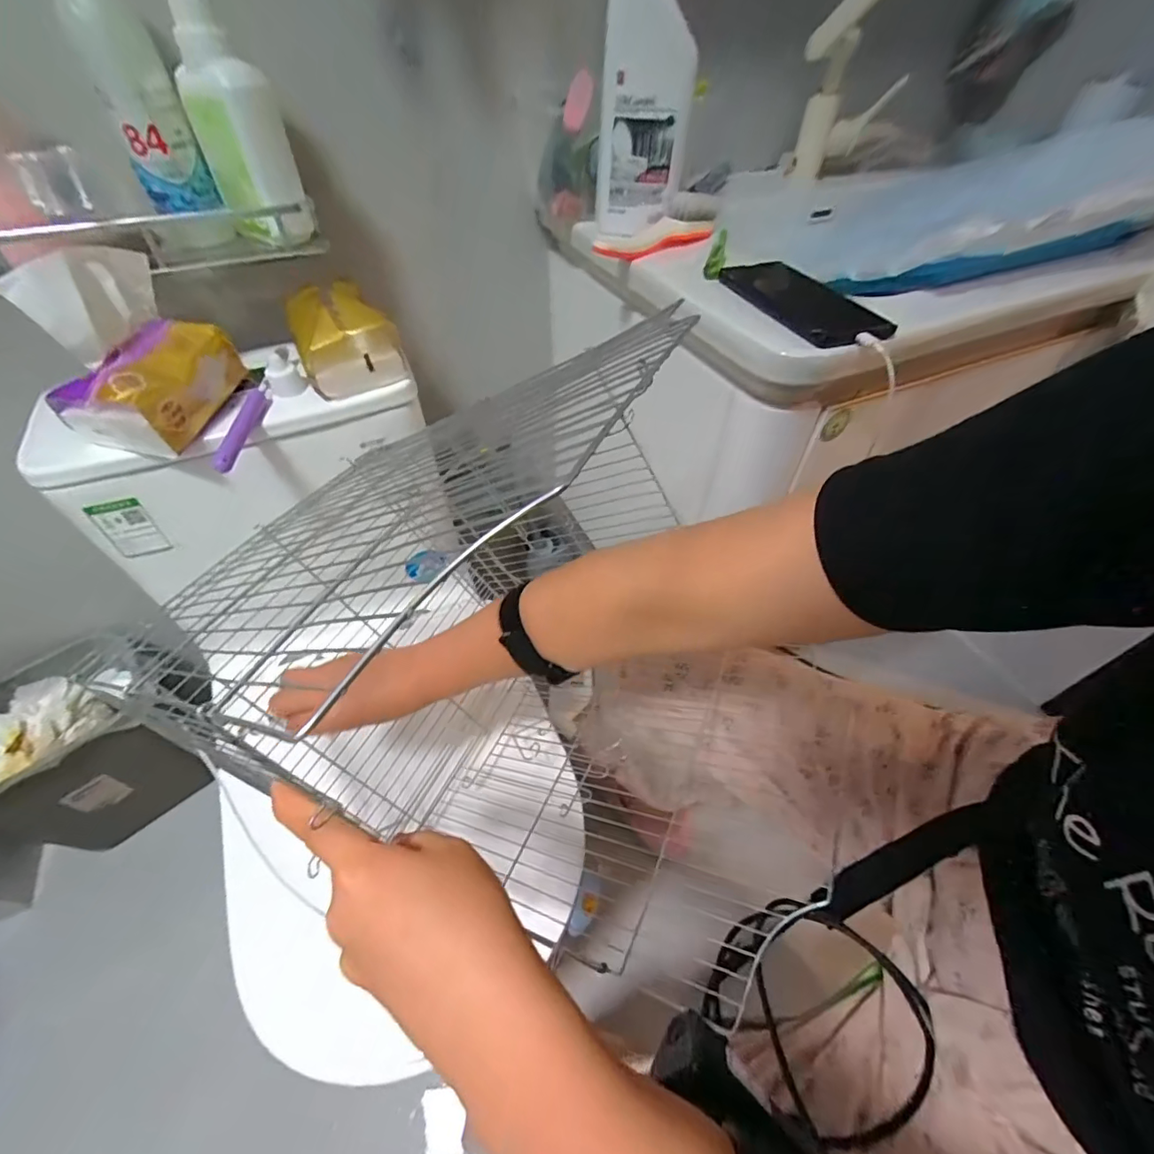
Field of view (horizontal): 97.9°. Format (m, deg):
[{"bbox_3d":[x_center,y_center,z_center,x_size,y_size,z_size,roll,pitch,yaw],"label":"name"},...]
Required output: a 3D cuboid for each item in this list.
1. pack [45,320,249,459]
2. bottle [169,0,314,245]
[{"bbox_3d":[-0.398,-0.184,0.474,0.092,0.078,0.129,7,50,6],"label":"pack"},{"bbox_3d":[-0.304,-0.402,0.452,0.070,0.156,0.075,-24,54,-20],"label":"bottle"}]

